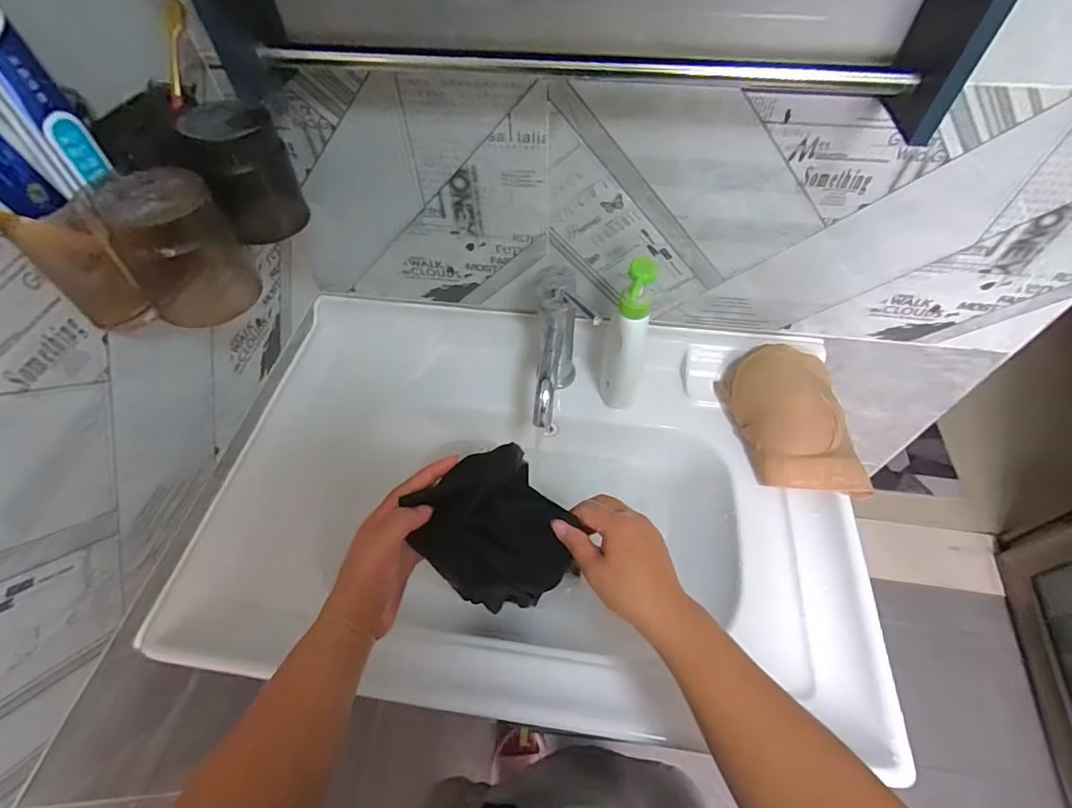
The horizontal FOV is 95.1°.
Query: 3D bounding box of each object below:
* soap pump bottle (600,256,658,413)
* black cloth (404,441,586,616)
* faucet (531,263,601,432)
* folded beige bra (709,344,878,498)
[{"bbox_3d":[0.105,-0.082,0.578,0.048,0.203,0.069,7,55,6],"label":"soap pump bottle"},{"bbox_3d":[-0.033,0.120,0.432,0.109,0.124,0.098,-33,57,-23],"label":"black cloth"},{"bbox_3d":[0.020,-0.044,0.586,0.048,0.182,0.146,4,55,4],"label":"faucet"},{"bbox_3d":[0.310,0.015,0.596,0.125,0.066,0.192,-2,54,0],"label":"folded beige bra"}]

